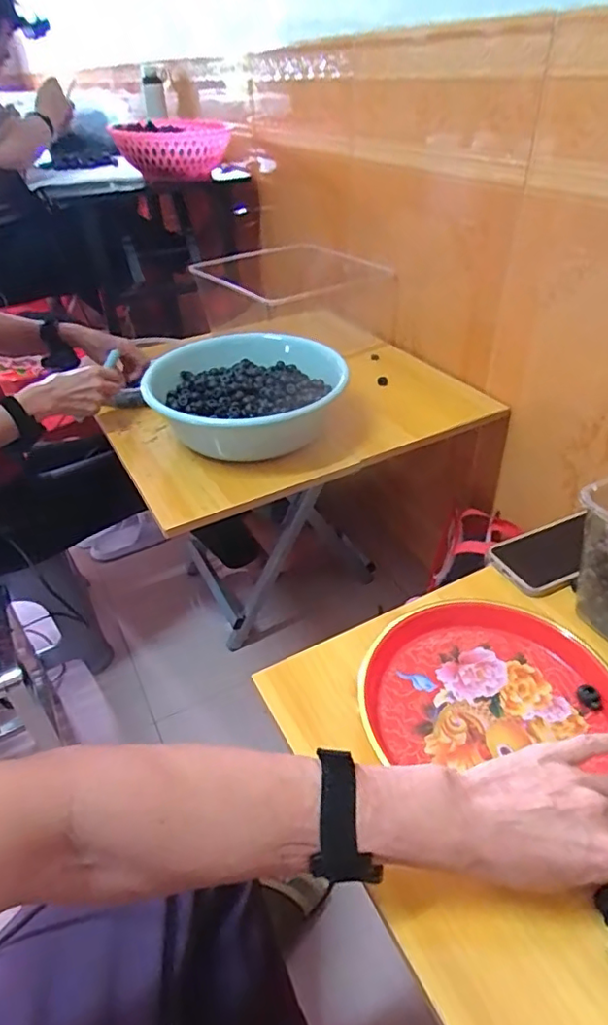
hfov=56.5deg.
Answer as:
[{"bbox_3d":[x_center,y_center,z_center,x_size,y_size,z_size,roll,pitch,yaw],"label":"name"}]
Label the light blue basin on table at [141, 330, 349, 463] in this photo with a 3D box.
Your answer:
[{"bbox_3d":[-0.086,-0.167,0.861,0.291,0.112,0.235,-2,39,1],"label":"light blue basin on table"}]

